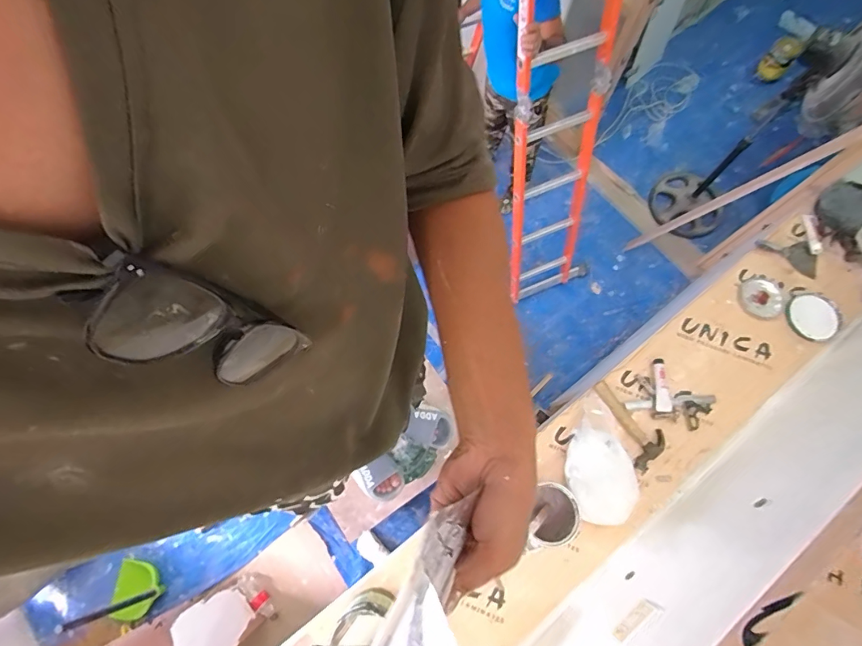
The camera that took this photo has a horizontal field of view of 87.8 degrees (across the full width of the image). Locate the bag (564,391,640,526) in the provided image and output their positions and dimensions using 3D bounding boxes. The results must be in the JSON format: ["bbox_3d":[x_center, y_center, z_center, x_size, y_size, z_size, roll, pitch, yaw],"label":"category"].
[{"bbox_3d":[0.507,0.424,1.388,0.222,0.105,0.370,-19,73,-4],"label":"bag"}]

